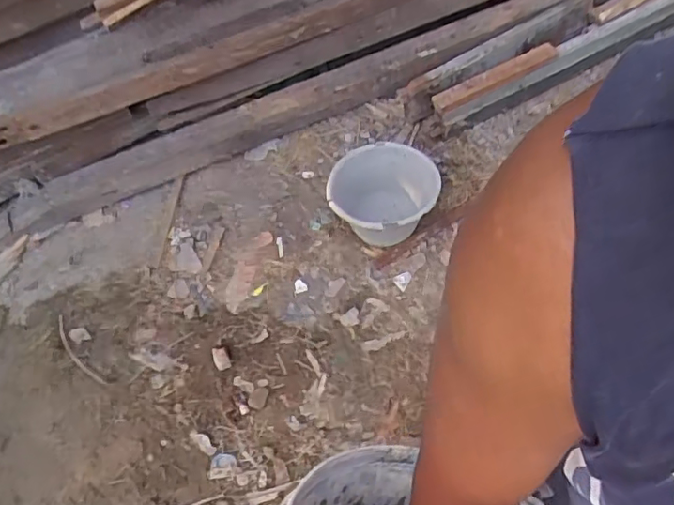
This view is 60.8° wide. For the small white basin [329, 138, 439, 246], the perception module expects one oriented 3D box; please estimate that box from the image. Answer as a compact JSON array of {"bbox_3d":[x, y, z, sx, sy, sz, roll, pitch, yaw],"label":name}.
[{"bbox_3d":[0.140,-0.167,1.657,0.276,0.226,0.265,-2,62,3],"label":"small white basin"}]

